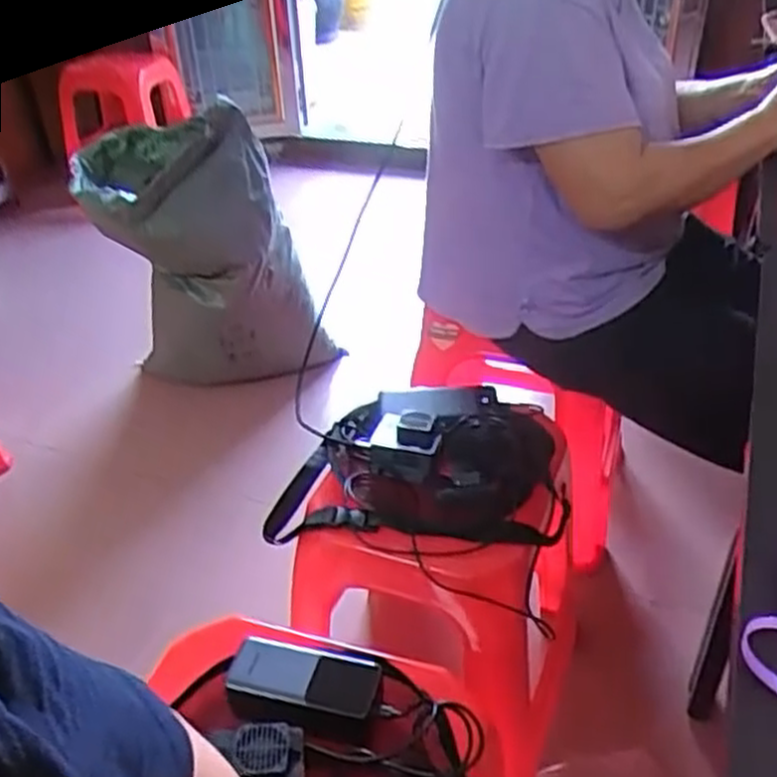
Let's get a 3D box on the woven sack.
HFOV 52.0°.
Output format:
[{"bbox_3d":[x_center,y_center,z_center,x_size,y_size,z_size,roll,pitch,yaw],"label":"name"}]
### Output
[{"bbox_3d":[-0.412,-0.295,1.879,0.487,0.642,0.413,-8,35,-7],"label":"woven sack"}]

